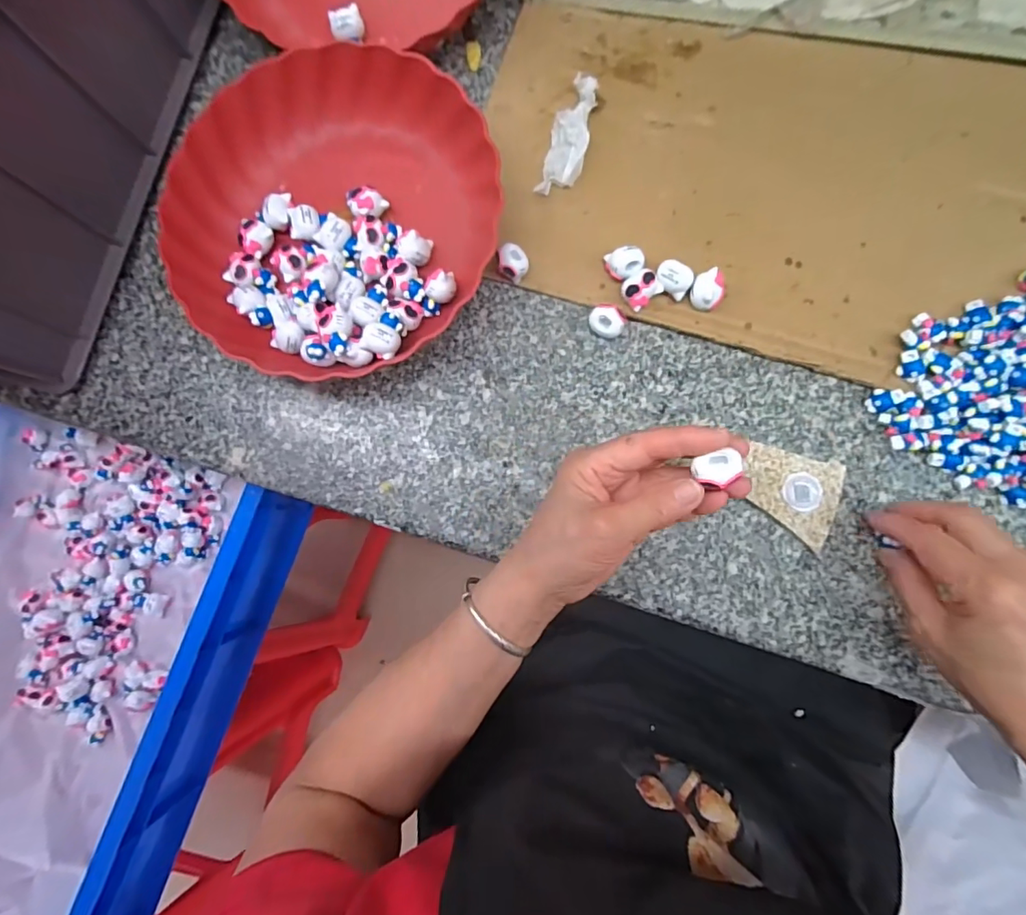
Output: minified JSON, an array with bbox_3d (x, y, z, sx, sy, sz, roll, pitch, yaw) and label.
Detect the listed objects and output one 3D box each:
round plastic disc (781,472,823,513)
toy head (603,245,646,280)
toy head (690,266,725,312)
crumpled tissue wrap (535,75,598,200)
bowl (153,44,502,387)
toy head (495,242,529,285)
[{"bbox_3d":[0.197,0.023,0.344,0.026,0.004,0.026,0,84,4],"label":"round plastic disc"},{"bbox_3d":[0.080,-0.138,0.366,0.026,0.022,0.020,-7,84,3],"label":"toy head"},{"bbox_3d":[0.137,-0.117,0.358,0.023,0.021,0.027,33,87,7],"label":"toy head"},{"bbox_3d":[0.043,-0.241,0.381,0.028,0.017,0.091,15,85,5],"label":"crumpled tissue wrap"},{"bbox_3d":[-0.131,-0.177,0.375,0.232,0.049,0.226,0,84,4],"label":"bowl"},{"bbox_3d":[0.000,-0.143,0.372,0.022,0.020,0.022,-10,83,3],"label":"toy head"}]

